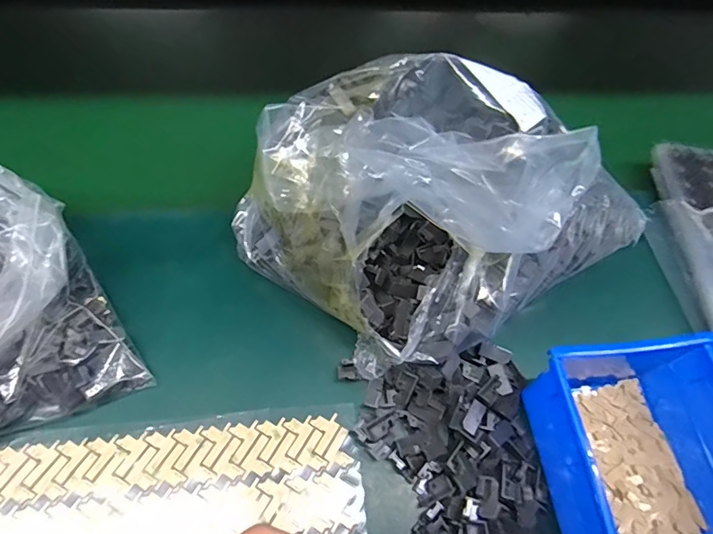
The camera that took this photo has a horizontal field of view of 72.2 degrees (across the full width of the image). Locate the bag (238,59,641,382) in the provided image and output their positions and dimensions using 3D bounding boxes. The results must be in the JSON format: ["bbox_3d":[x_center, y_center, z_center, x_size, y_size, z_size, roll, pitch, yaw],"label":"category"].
[{"bbox_3d":[0.063,-0.056,0.324,0.258,0.135,0.181,-30,68,-18],"label":"bag"}]

